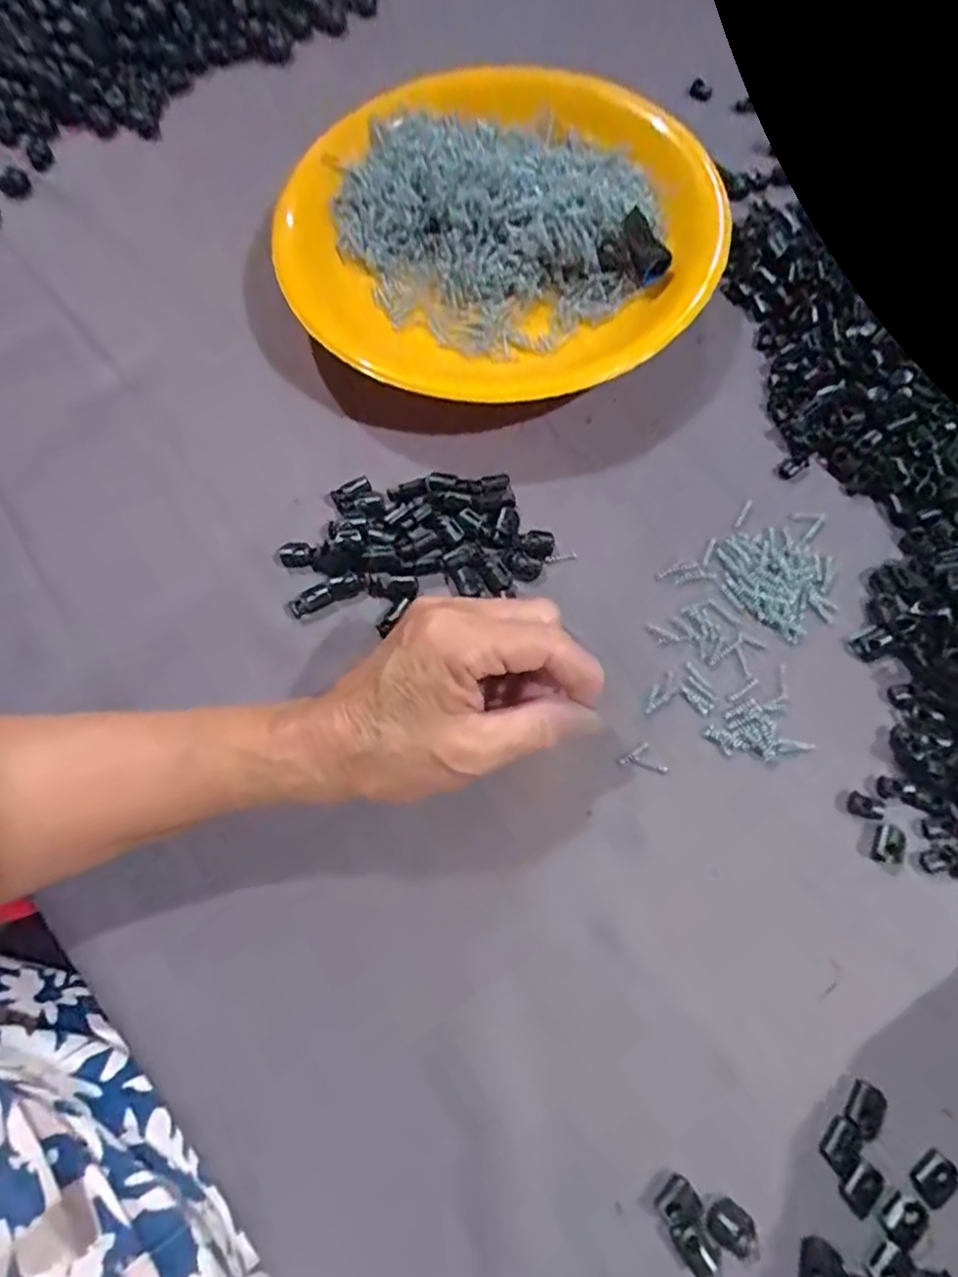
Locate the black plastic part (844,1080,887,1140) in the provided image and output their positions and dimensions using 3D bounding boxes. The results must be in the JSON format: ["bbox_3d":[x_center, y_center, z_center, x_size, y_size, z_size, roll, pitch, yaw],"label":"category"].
[{"bbox_3d":[0.146,0.177,0.253,0.014,0.004,0.017,37,76,14],"label":"black plastic part"}]

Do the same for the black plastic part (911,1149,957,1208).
[{"bbox_3d":[0.166,0.196,0.245,0.017,0.004,0.014,-40,73,-11],"label":"black plastic part"}]

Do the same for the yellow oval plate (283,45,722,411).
[{"bbox_3d":[0.011,-0.235,0.393,0.246,0.031,0.248,-31,72,-8],"label":"yellow oval plate"}]

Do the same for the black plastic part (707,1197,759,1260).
[{"bbox_3d":[0.091,0.211,0.242,0.018,0.004,0.014,36,76,14],"label":"black plastic part"}]

